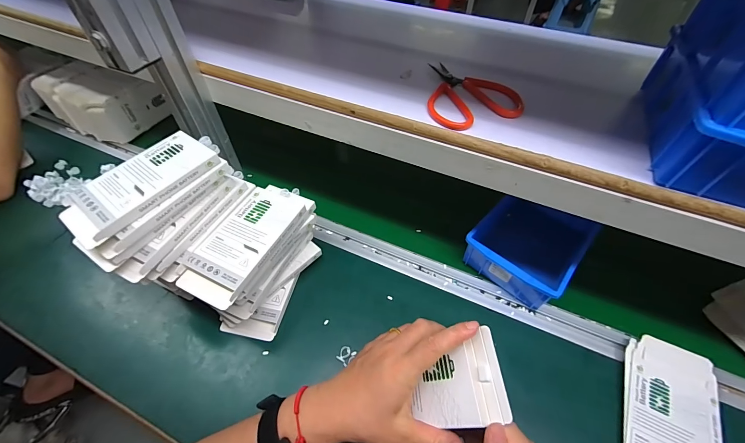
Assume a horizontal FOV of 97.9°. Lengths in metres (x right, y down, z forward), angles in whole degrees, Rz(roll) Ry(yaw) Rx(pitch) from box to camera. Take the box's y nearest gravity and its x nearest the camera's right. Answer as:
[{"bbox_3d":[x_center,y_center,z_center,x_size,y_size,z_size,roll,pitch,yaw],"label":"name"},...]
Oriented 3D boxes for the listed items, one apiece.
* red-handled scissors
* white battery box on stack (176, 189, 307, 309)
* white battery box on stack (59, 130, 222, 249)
[{"bbox_3d":[0.099,-0.148,0.363,0.094,0.014,0.119,-12,52,-10],"label":"red-handled scissors"},{"bbox_3d":[-0.156,0.024,0.390,0.078,0.018,0.153,22,57,15],"label":"white battery box on stack"},{"bbox_3d":[-0.253,-0.043,0.354,0.076,0.013,0.150,32,58,23],"label":"white battery box on stack"}]

